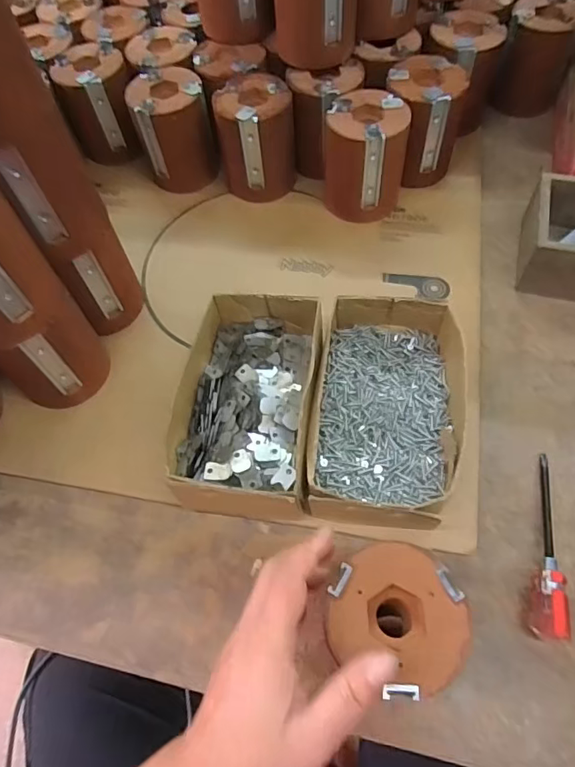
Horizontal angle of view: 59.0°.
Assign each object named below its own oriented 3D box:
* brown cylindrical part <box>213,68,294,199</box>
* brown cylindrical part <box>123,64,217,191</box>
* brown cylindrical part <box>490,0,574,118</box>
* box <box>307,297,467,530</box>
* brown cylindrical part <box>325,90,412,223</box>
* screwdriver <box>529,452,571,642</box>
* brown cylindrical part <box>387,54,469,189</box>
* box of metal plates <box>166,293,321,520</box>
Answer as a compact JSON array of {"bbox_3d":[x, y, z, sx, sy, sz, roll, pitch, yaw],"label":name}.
[{"bbox_3d":[-0.032,-0.262,0.542,0.074,0.104,0.078,-2,61,3],"label":"brown cylindrical part"},{"bbox_3d":[-0.121,-0.275,0.558,0.073,0.103,0.072,-2,61,3],"label":"brown cylindrical part"},{"bbox_3d":[0.292,-0.384,0.600,0.076,0.100,0.080,16,63,13],"label":"brown cylindrical part"},{"bbox_3d":[0.078,0.024,0.404,0.106,0.063,0.185,6,61,7],"label":"box"},{"bbox_3d":[0.079,-0.227,0.516,0.077,0.099,0.074,-2,61,3],"label":"brown cylindrical part"},{"bbox_3d":[0.192,0.113,0.373,0.019,0.024,0.135,10,62,9],"label":"screwdriver"},{"bbox_3d":[0.142,-0.273,0.540,0.073,0.105,0.072,-2,61,3],"label":"brown cylindrical part"},{"bbox_3d":[-0.030,0.016,0.417,0.108,0.065,0.193,6,61,7],"label":"box of metal plates"}]

